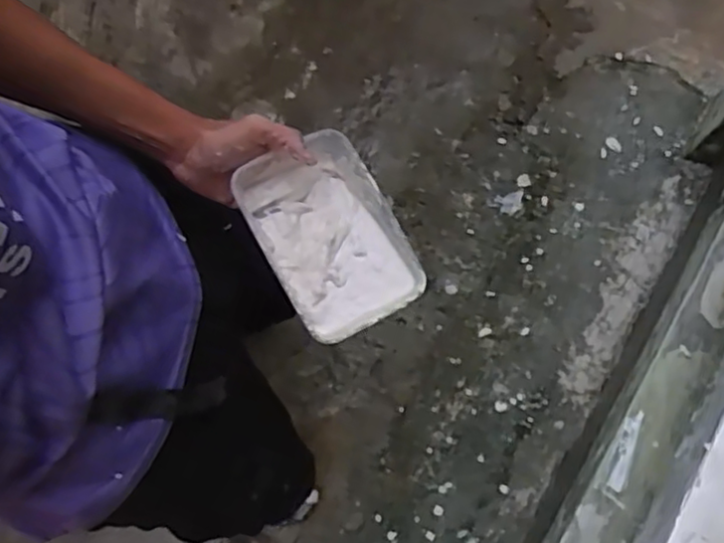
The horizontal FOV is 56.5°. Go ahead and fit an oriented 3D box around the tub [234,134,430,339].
[{"bbox_3d":[-0.028,-0.030,0.588,0.115,0.045,0.165,-29,74,-8],"label":"tub"}]

